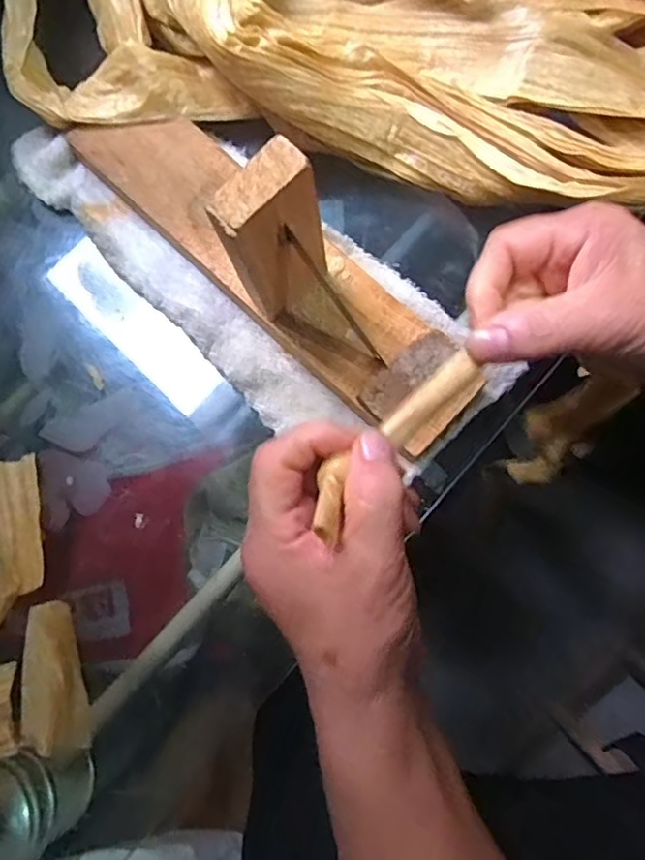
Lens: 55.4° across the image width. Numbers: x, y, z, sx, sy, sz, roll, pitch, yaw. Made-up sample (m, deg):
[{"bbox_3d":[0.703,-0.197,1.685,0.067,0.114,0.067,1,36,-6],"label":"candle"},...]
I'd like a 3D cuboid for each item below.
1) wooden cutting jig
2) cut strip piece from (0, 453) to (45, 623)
[{"bbox_3d":[-0.028,-0.103,0.300,0.259,0.115,0.058,42,82,9],"label":"wooden cutting jig"},{"bbox_3d":[-0.170,0.071,0.328,0.043,0.011,0.110,0,78,1],"label":"cut strip piece"}]

